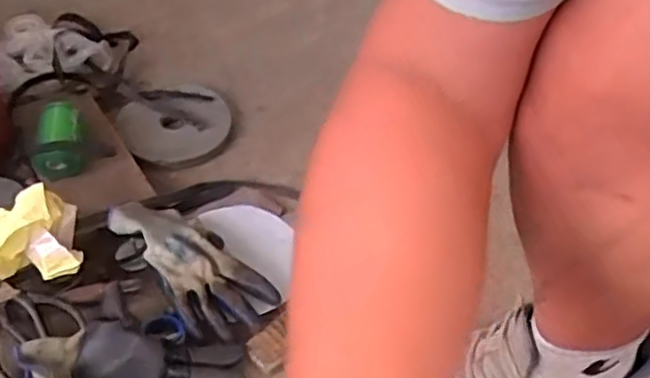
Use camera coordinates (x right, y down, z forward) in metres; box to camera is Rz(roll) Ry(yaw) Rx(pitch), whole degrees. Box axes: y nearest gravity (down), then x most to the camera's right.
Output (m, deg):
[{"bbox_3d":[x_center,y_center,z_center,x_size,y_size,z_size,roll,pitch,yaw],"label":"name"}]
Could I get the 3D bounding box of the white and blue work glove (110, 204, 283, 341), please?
[{"bbox_3d":[-0.154,0.085,0.780,0.099,0.068,0.209,-34,59,-27],"label":"white and blue work glove"}]

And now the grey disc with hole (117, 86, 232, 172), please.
[{"bbox_3d":[-0.211,-0.094,0.960,0.153,0.015,0.149,1,50,-2],"label":"grey disc with hole"}]

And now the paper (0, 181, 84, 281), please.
[{"bbox_3d":[-0.332,0.051,0.753,0.105,0.079,0.079,-11,51,-11],"label":"paper"}]

